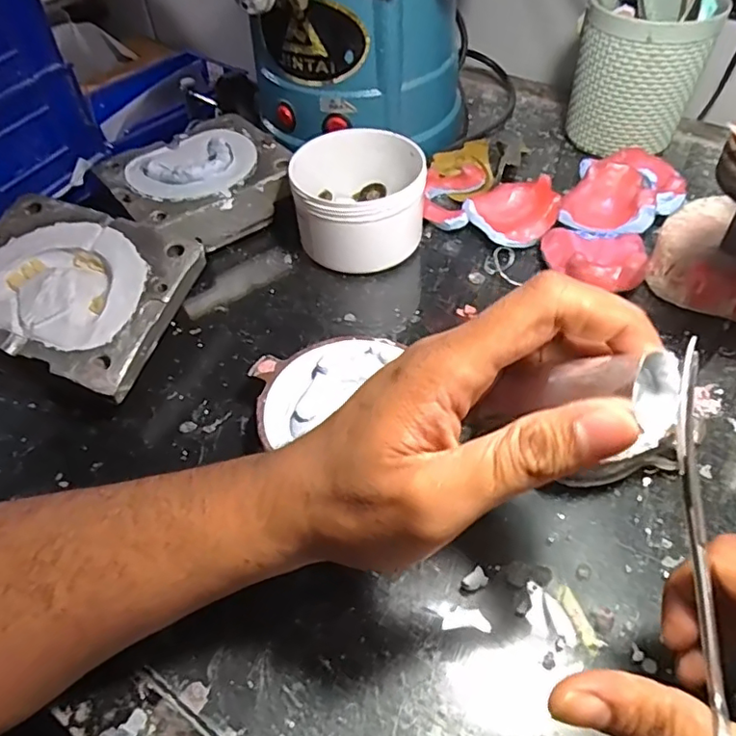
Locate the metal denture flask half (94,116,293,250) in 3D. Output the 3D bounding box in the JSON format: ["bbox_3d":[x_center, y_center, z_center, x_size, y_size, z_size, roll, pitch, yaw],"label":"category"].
[{"bbox_3d":[-0.128,-0.144,0.440,0.125,0.037,0.110,-33,56,-23],"label":"metal denture flask half"}]

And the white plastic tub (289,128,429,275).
[{"bbox_3d":[-0.006,-0.126,0.415,0.091,0.061,0.108,-1,50,2],"label":"white plastic tub"}]

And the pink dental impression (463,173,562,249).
[{"bbox_3d":[0.106,-0.115,0.423,0.065,0.025,0.062,14,52,14],"label":"pink dental impression"}]

